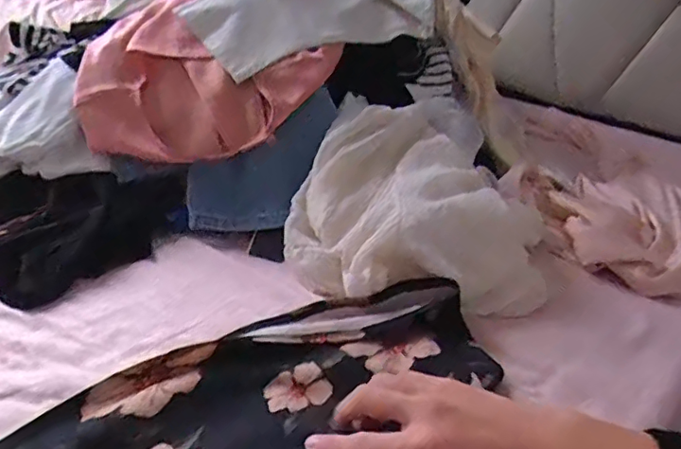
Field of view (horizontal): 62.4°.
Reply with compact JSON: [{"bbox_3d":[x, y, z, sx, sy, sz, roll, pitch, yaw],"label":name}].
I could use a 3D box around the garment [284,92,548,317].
[{"bbox_3d":[0.094,-0.018,0.646,0.291,0.139,0.245,16,30,17],"label":"garment"}]

